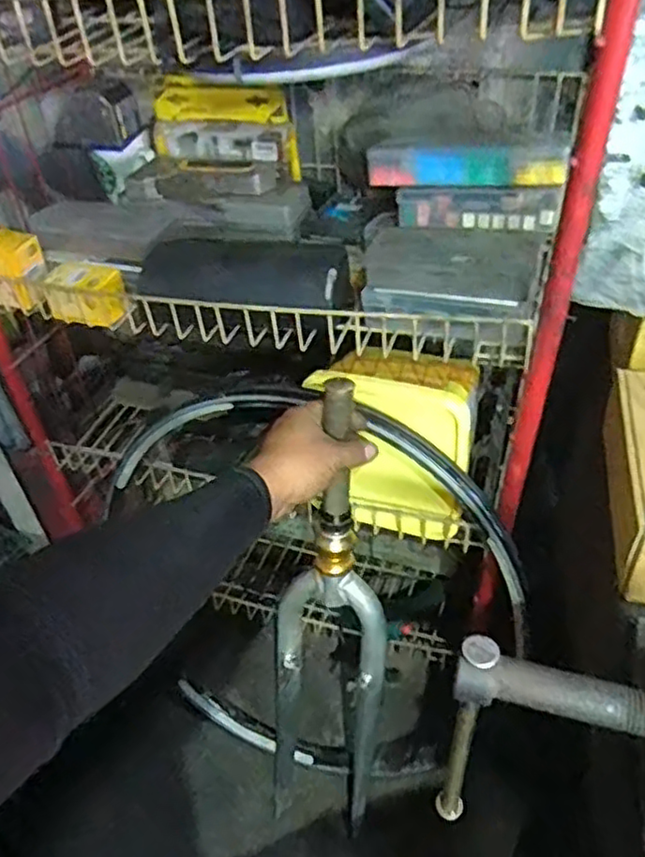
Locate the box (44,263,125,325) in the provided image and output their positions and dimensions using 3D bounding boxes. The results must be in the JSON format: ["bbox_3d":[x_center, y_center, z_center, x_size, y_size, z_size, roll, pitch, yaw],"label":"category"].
[{"bbox_3d":[-0.259,-0.143,0.738,0.090,0.054,0.039,2,41,8],"label":"box"}]

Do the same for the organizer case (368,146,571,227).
[{"bbox_3d":[0.143,-0.233,0.671,0.183,0.087,0.039,7,42,13],"label":"organizer case"}]

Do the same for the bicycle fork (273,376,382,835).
[{"bbox_3d":[0.007,0.236,0.777,0.119,0.619,0.037,11,26,18],"label":"bicycle fork"}]

